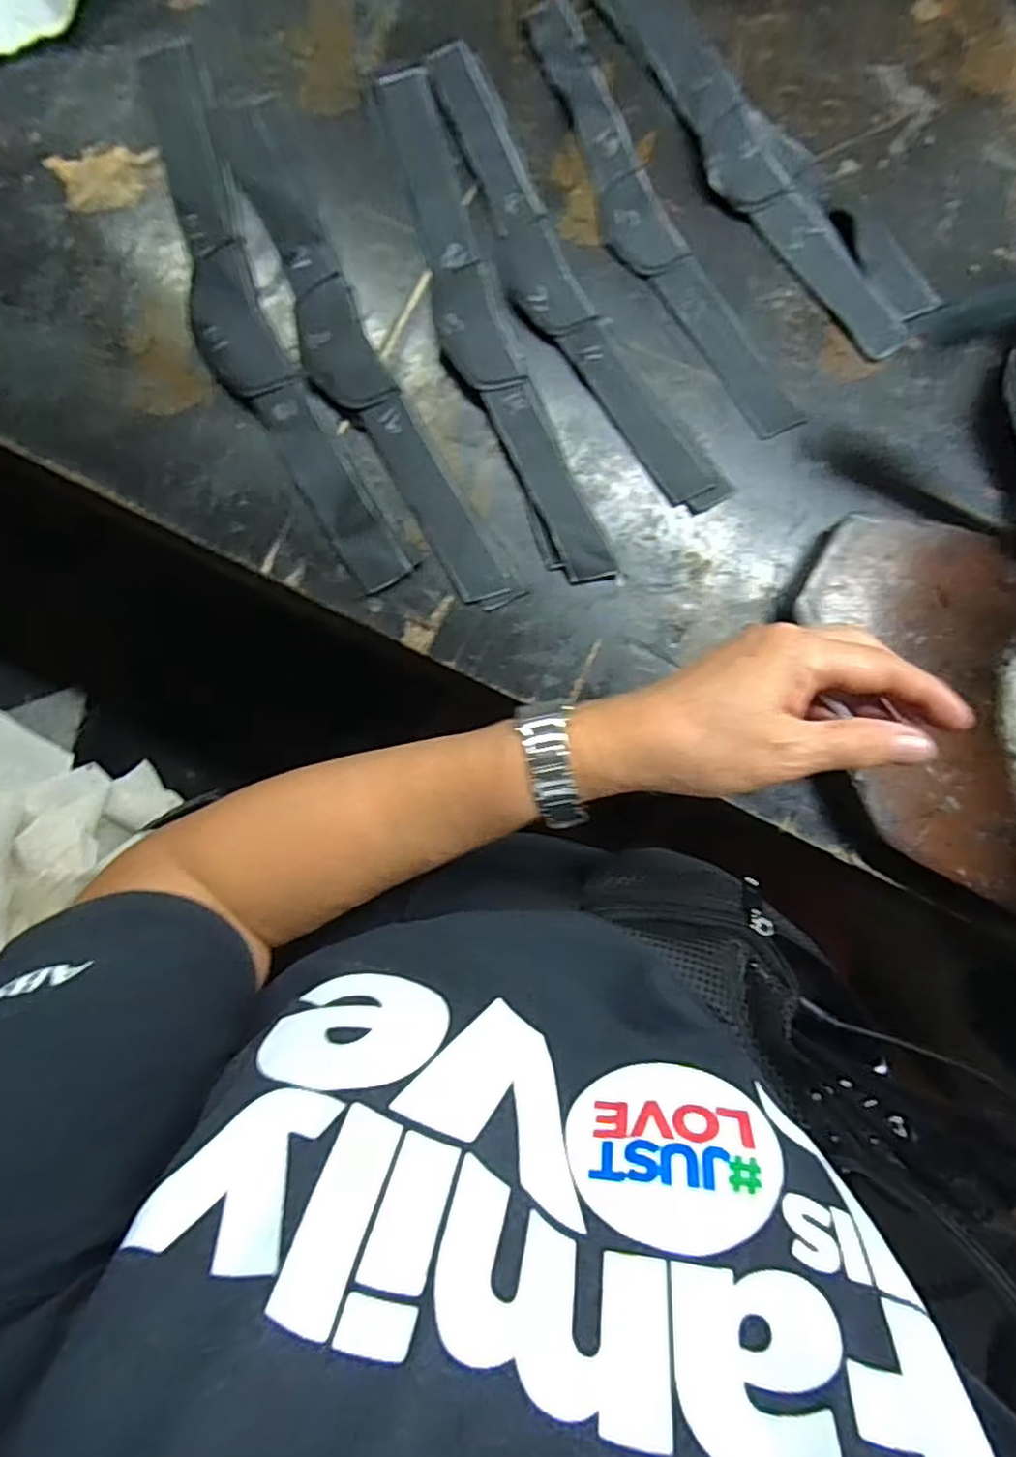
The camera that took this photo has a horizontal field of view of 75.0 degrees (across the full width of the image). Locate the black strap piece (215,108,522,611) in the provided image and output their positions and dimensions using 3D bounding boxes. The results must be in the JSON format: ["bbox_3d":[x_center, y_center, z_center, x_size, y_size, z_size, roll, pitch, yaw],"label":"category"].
[{"bbox_3d":[-0.082,-0.199,0.361,0.045,0.004,0.303,-27,90,-3],"label":"black strap piece"}]

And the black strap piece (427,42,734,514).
[{"bbox_3d":[0.029,-0.241,0.361,0.048,0.008,0.281,-30,90,-3],"label":"black strap piece"}]

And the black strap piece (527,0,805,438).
[{"bbox_3d":[0.079,-0.282,0.372,0.044,0.004,0.269,-30,90,-3],"label":"black strap piece"}]

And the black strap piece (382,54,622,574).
[{"bbox_3d":[-0.015,-0.217,0.362,0.041,0.010,0.296,-21,90,-3],"label":"black strap piece"}]

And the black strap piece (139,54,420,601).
[{"bbox_3d":[-0.139,-0.220,0.358,0.054,0.006,0.314,-24,90,-3],"label":"black strap piece"}]

